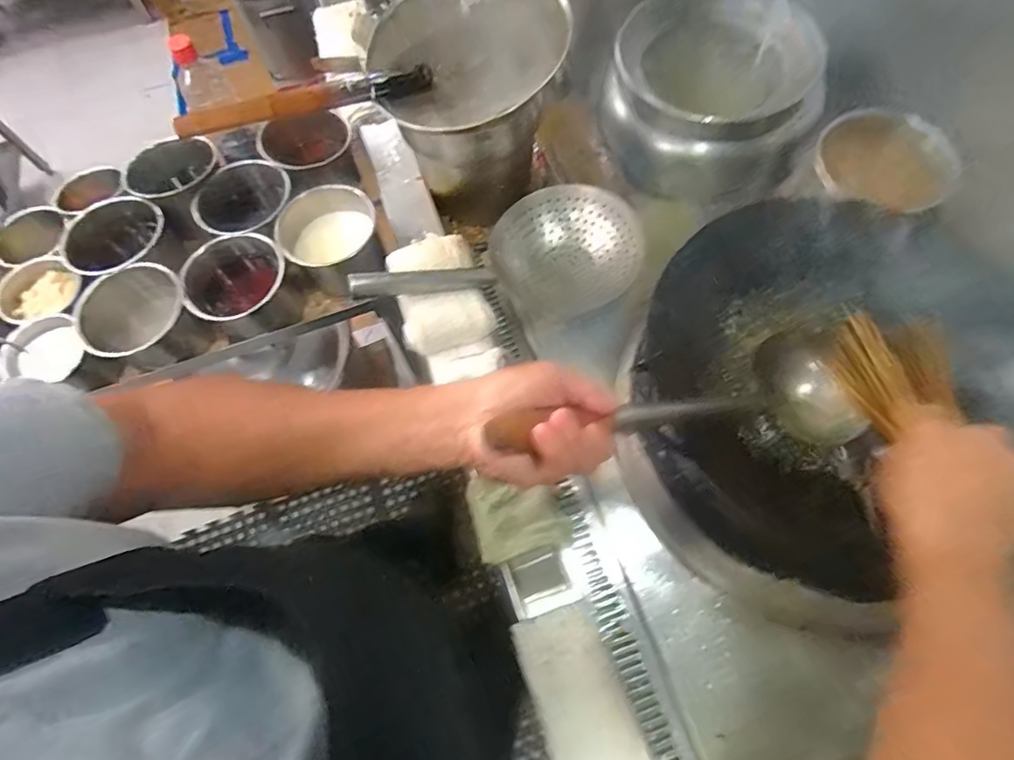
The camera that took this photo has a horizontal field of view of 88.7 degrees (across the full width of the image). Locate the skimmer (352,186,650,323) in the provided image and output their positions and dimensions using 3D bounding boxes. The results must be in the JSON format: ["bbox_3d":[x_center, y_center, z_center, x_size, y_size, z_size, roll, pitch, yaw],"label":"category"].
[{"bbox_3d":[-0.001,-0.171,0.784,0.412,0.117,0.183,-26,67,-9],"label":"skimmer"}]

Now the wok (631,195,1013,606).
[{"bbox_3d":[0.373,0.014,0.610,0.421,0.149,0.411,-1,66,2],"label":"wok"}]

